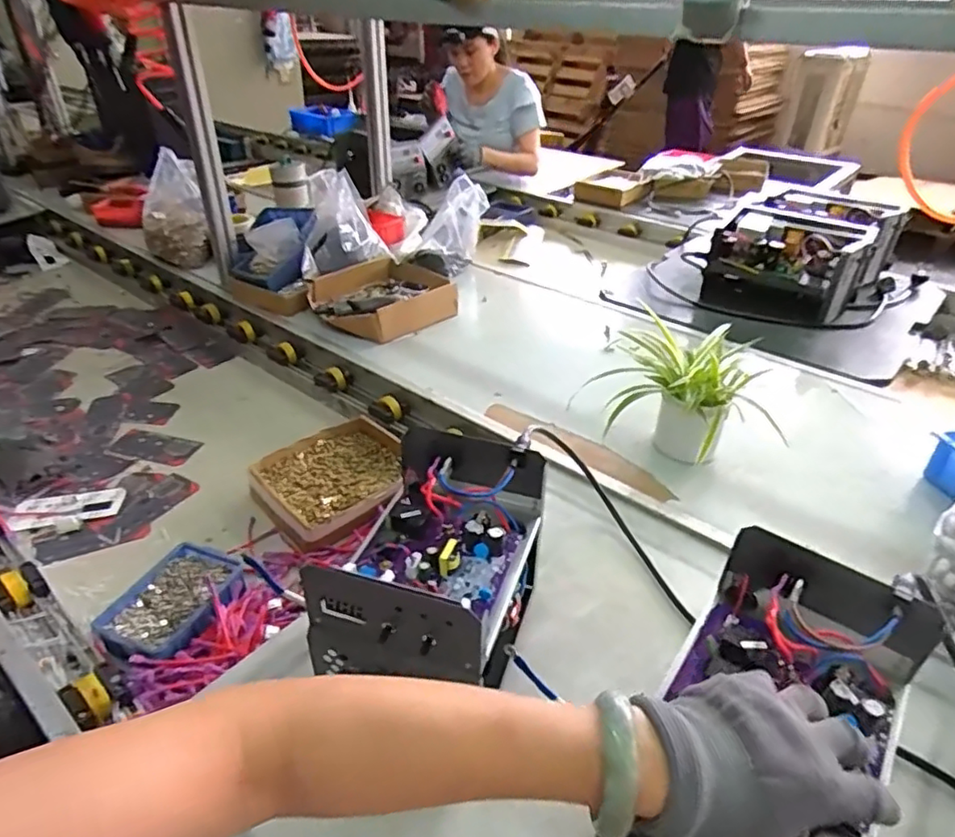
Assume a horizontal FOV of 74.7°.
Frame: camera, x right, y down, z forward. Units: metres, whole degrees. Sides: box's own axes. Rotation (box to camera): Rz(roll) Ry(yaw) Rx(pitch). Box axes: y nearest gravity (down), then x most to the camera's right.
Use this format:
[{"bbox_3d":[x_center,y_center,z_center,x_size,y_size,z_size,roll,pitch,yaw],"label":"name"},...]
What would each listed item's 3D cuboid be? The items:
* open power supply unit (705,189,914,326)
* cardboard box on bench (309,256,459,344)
[{"bbox_3d":[0.747,-0.369,1.379,0.310,0.157,0.443,28,43,34],"label":"open power supply unit"},{"bbox_3d":[-0.193,-0.251,1.330,0.294,0.079,0.253,-23,41,-31],"label":"cardboard box on bench"}]

